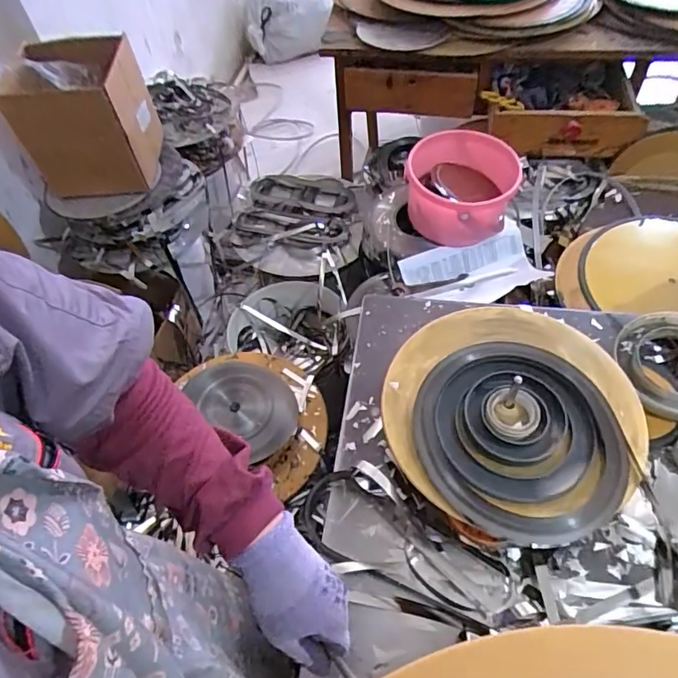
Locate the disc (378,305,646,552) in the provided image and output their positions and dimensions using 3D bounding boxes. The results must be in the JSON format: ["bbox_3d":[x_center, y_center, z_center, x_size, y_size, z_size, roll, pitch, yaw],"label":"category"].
[{"bbox_3d":[0.199,0.075,0.580,0.273,0.027,0.284,-2,53,3],"label":"disc"}]

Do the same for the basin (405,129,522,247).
[{"bbox_3d":[0.234,-0.292,0.993,0.197,0.150,0.200,-2,53,3],"label":"basin"}]

